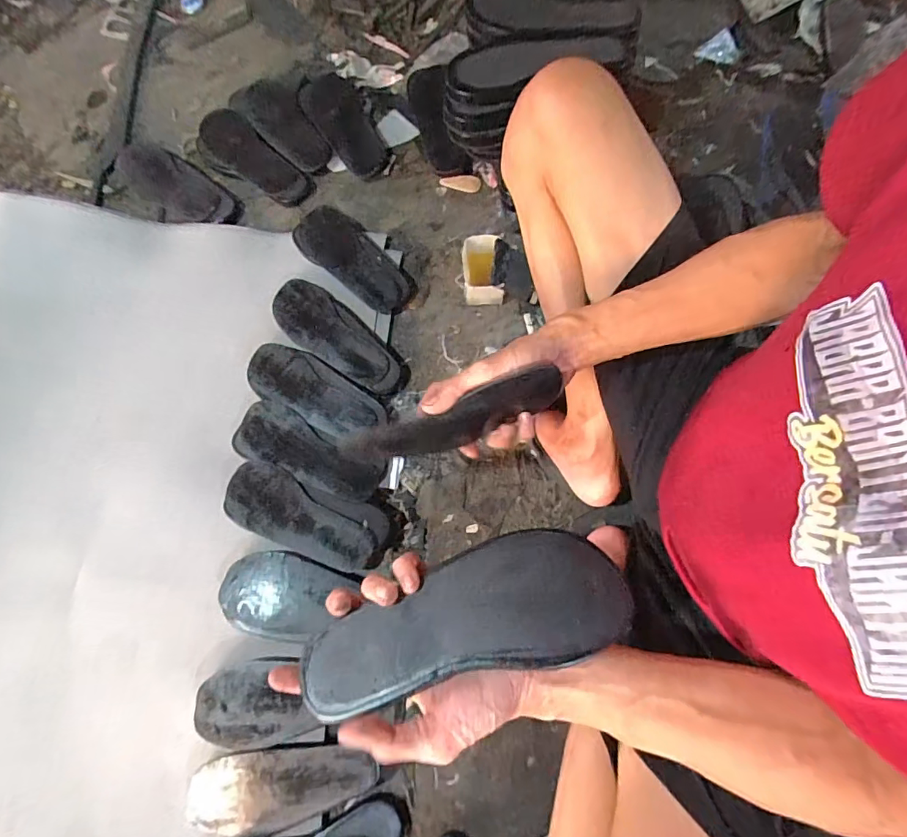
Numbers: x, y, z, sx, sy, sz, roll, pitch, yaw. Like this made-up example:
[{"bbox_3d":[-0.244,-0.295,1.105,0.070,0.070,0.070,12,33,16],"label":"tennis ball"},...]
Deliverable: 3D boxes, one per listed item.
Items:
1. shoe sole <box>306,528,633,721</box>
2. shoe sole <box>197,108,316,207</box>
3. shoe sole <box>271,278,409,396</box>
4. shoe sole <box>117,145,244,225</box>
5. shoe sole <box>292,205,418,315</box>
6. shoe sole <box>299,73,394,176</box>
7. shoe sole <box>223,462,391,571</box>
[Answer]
[{"bbox_3d":[0.008,0.140,0.345,0.228,0.014,0.087,-15,57,1],"label":"shoe sole"},{"bbox_3d":[-0.383,-0.482,0.892,0.271,0.022,0.104,42,79,13],"label":"shoe sole"},{"bbox_3d":[-0.189,-0.128,0.782,0.257,0.035,0.101,40,78,12],"label":"shoe sole"},{"bbox_3d":[-0.515,-0.432,0.886,0.286,0.020,0.102,37,78,12],"label":"shoe sole"},{"bbox_3d":[-0.168,-0.273,0.819,0.247,0.035,0.104,41,78,13],"label":"shoe sole"},{"bbox_3d":[-0.209,-0.560,0.905,0.107,0.026,0.256,-25,74,-6],"label":"shoe sole"},{"bbox_3d":[-0.209,0.136,0.672,0.232,0.023,0.093,20,75,8],"label":"shoe sole"}]

